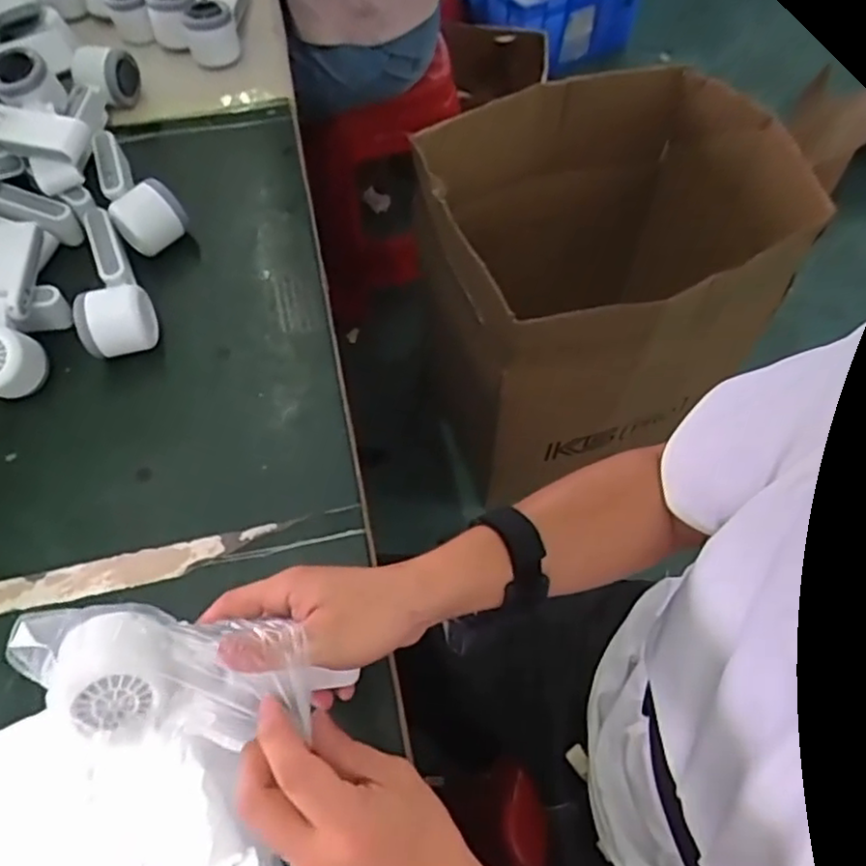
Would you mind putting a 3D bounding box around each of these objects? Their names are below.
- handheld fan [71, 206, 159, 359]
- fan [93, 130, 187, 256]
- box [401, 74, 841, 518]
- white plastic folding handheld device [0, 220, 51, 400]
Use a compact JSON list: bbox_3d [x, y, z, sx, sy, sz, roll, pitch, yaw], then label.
[{"bbox_3d":[-0.311,-0.142,0.628,0.066,0.051,0.171,-25,64,-11],"label":"handheld fan"},{"bbox_3d":[-0.308,-0.249,0.683,0.064,0.065,0.164,-29,65,-13],"label":"fan"},{"bbox_3d":[0.290,-0.264,1.097,0.567,0.440,0.432,-18,63,-8],"label":"box"},{"bbox_3d":[-0.373,-0.106,0.598,0.062,0.071,0.164,-7,62,-2],"label":"white plastic folding handheld device"}]

